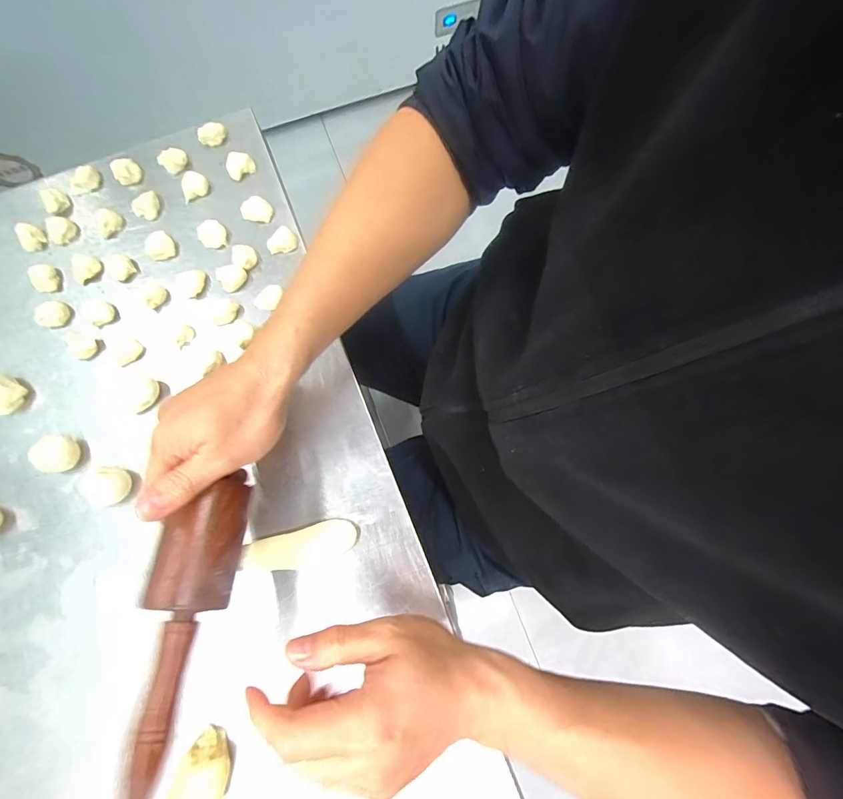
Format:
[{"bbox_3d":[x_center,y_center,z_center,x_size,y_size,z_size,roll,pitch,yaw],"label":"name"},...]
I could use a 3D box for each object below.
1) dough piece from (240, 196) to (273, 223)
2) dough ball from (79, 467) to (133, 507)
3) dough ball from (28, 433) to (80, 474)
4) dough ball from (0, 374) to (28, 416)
[{"bbox_3d":[-0.178,-0.206,0.447,0.031,0.009,0.026,21,81,5],"label":"dough piece"},{"bbox_3d":[-0.296,0.082,0.390,0.033,0.028,0.034,0,80,1],"label":"dough ball"},{"bbox_3d":[-0.351,0.052,0.397,0.034,0.023,0.034,0,80,1],"label":"dough ball"},{"bbox_3d":[-0.416,-0.005,0.406,0.032,0.028,0.036,13,80,3],"label":"dough ball"}]

